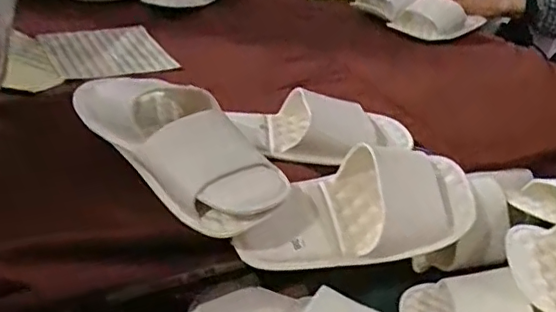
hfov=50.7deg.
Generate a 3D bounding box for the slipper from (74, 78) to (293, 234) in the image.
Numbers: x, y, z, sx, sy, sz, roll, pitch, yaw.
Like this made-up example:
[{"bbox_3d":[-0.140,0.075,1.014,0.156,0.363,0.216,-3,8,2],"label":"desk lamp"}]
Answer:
[{"bbox_3d":[-0.083,-0.013,0.567,0.229,0.080,0.106,30,39,34],"label":"slipper"}]

